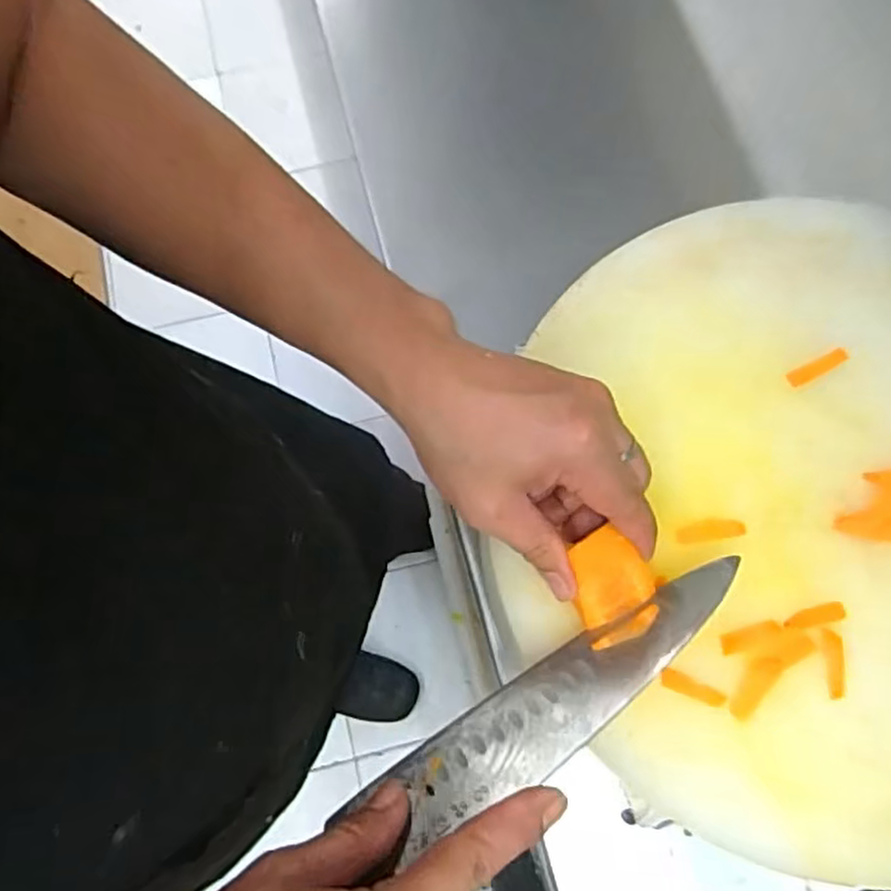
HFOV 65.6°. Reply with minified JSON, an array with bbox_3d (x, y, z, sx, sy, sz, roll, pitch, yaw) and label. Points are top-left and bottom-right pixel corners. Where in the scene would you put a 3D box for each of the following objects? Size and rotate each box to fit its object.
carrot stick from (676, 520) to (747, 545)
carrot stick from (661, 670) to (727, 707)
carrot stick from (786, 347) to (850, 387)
[{"bbox_3d":[0.140,0.045,0.365,0.036,0.004,0.011,-8,75,-2],"label":"carrot stick"},{"bbox_3d":[0.122,0.120,0.340,0.032,0.004,0.008,22,76,6],"label":"carrot stick"},{"bbox_3d":[0.207,-0.043,0.384,0.036,0.004,0.009,-27,76,-7],"label":"carrot stick"}]

